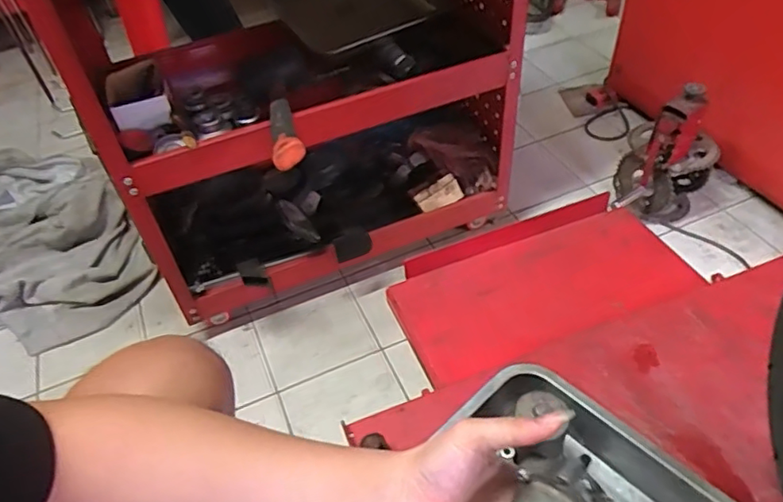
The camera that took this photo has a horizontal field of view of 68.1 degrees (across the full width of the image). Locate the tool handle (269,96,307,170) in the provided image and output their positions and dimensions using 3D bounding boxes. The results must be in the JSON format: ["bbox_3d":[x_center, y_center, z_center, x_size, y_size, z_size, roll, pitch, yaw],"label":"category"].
[{"bbox_3d":[-0.151,-0.173,0.807,0.042,0.032,0.173,-14,46,-7],"label":"tool handle"}]

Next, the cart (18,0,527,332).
[{"bbox_3d":[-0.163,-0.332,1.052,0.732,0.656,0.581,-25,49,-17],"label":"cart"}]

